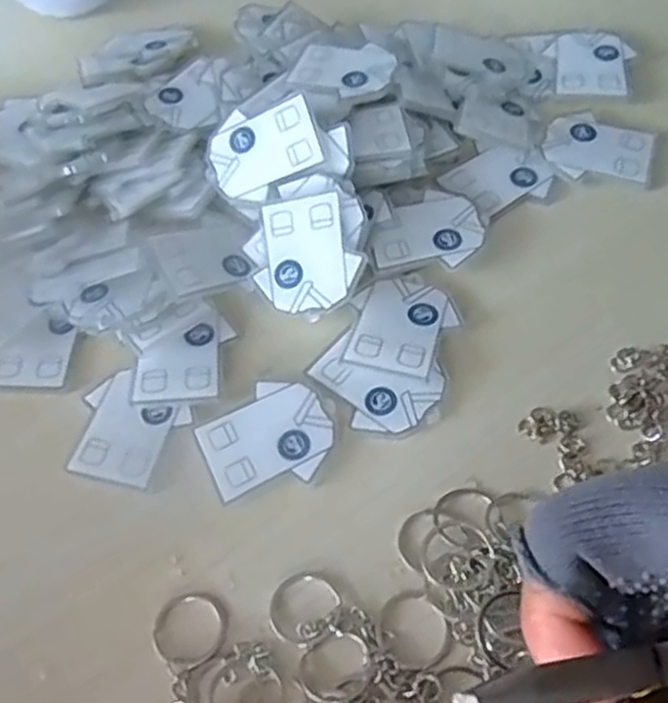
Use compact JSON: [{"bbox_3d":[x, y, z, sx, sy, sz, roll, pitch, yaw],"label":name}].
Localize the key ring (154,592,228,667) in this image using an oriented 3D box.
[{"bbox_3d":[-0.049,0.094,0.262,0.025,0.004,0.025,-3,57,4],"label":"key ring"}]

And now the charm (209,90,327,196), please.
[{"bbox_3d":[-0.031,-0.091,0.343,0.049,0.004,0.035,-21,76,12],"label":"charm"}]

